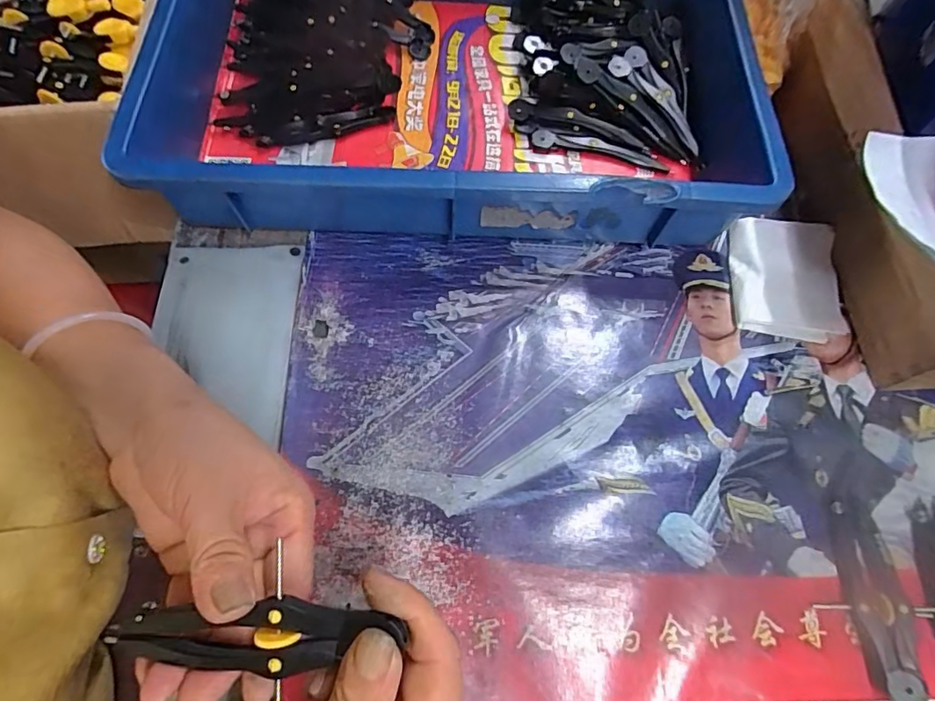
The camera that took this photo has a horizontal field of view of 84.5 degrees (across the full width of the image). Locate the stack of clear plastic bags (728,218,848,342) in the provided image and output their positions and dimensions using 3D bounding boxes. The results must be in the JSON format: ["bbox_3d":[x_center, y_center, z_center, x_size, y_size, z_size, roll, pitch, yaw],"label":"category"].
[{"bbox_3d":[0.238,-0.054,0.386,0.076,0.016,0.092,6,69,1],"label":"stack of clear plastic bags"}]

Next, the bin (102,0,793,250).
[{"bbox_3d":[-0.004,-0.221,0.410,0.452,0.082,0.291,2,69,-1],"label":"bin"}]

